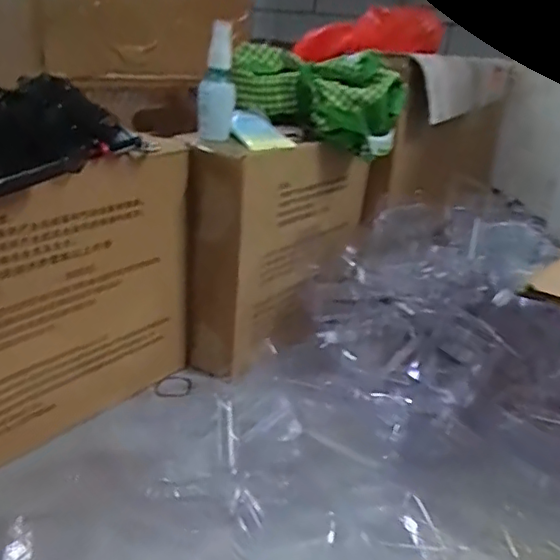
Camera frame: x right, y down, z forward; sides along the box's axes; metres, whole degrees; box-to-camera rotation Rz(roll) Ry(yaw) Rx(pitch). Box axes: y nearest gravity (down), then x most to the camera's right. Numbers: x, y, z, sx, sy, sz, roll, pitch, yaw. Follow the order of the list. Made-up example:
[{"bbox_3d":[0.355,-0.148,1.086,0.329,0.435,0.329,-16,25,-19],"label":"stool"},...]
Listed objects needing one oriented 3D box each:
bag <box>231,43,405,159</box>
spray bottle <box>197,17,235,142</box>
[{"bbox_3d":[0.042,-0.220,0.696,0.198,0.100,0.081,18,26,25],"label":"bag"},{"bbox_3d":[-0.067,-0.209,0.612,0.038,0.115,0.028,6,23,-2],"label":"spray bottle"}]

